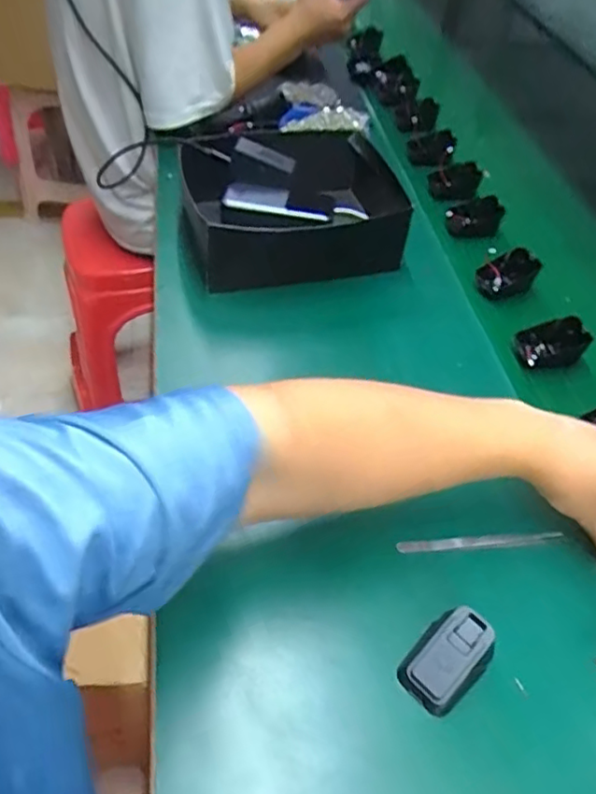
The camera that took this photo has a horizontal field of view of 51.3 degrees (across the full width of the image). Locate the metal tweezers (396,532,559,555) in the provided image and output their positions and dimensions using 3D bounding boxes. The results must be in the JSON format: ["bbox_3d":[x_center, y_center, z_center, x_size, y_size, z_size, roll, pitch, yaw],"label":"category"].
[{"bbox_3d":[0.146,0.118,0.501,0.129,0.004,0.011,-4,56,0],"label":"metal tweezers"}]

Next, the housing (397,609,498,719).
[{"bbox_3d":[0.103,0.180,0.428,0.060,0.037,0.045,-33,58,-29],"label":"housing"}]

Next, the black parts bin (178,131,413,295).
[{"bbox_3d":[0.000,-0.232,0.749,0.259,0.086,0.196,-9,49,-12],"label":"black parts bin"}]

